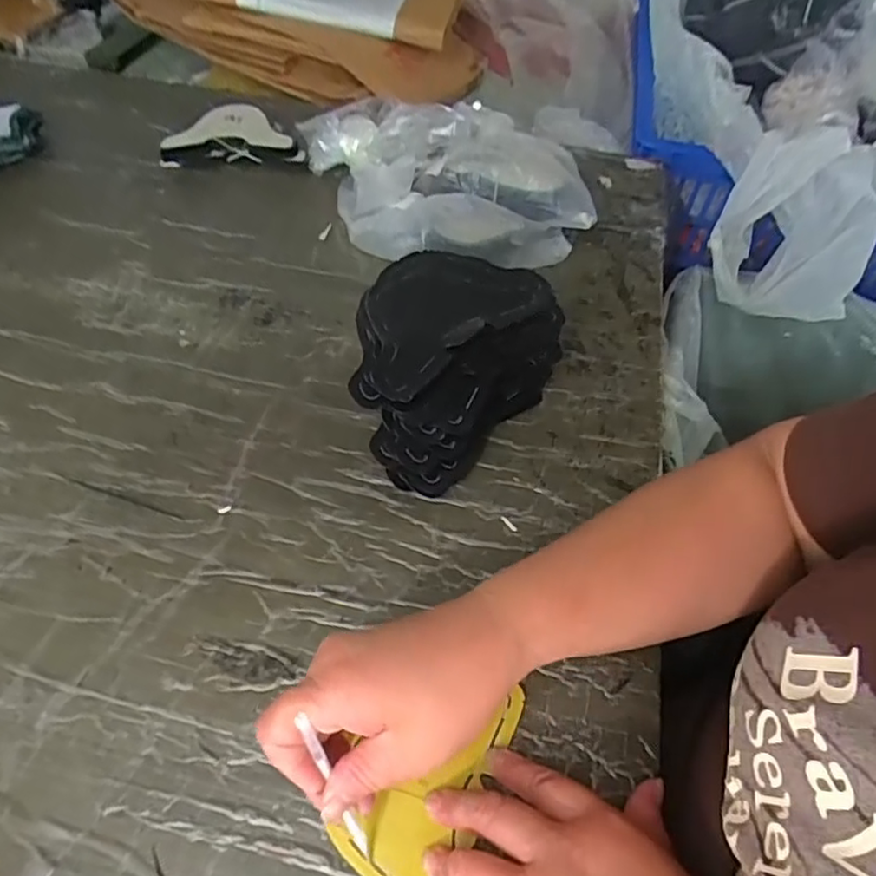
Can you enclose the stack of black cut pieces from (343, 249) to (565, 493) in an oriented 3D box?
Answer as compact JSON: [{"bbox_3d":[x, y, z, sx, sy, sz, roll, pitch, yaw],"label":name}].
[{"bbox_3d":[0.002,-0.057,0.463,0.122,0.098,0.164,33,59,19],"label":"stack of black cut pieces"}]

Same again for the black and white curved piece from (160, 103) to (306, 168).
[{"bbox_3d":[-0.226,-0.334,0.698,0.149,0.032,0.086,-2,54,-5],"label":"black and white curved piece"}]

